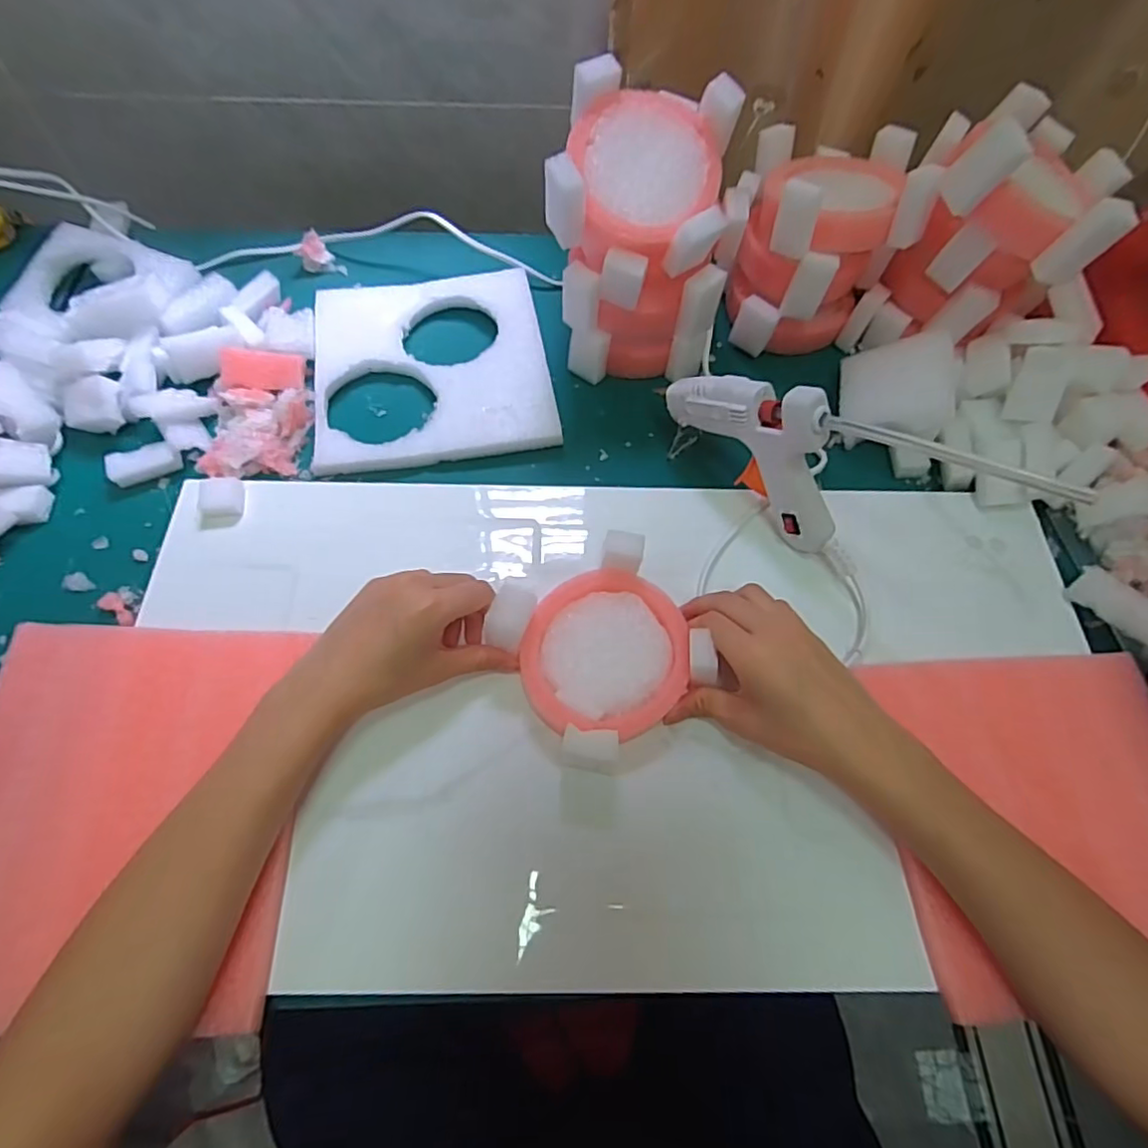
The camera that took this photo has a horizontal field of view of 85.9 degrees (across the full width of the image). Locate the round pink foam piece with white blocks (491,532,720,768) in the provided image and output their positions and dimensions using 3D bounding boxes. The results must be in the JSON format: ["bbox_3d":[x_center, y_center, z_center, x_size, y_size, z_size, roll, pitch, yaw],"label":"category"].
[{"bbox_3d":[0.017,0.040,0.348,0.101,0.030,0.105,-32,70,-12],"label":"round pink foam piece with white blocks"}]

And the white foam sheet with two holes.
[{"bbox_3d":[-0.110,-0.165,0.477,0.174,0.017,0.177,-10,63,-7],"label":"white foam sheet with two holes"}]

